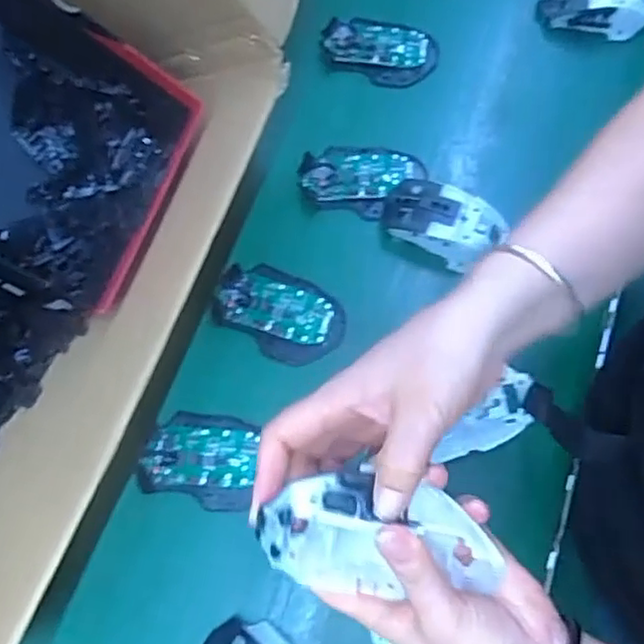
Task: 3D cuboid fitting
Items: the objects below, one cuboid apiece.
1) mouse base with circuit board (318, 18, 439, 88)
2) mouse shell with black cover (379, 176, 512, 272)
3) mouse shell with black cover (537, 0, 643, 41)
[{"bbox_3d":[0.058,-0.274,0.658,0.112,0.014,0.071,8,72,1],"label":"mouse base with circuit board"},{"bbox_3d":[0.109,-0.092,0.584,0.110,0.034,0.068,23,71,9],"label":"mouse shell with black cover"},{"bbox_3d":[0.280,-0.327,0.667,0.116,0.039,0.077,15,70,6],"label":"mouse shell with black cover"}]

